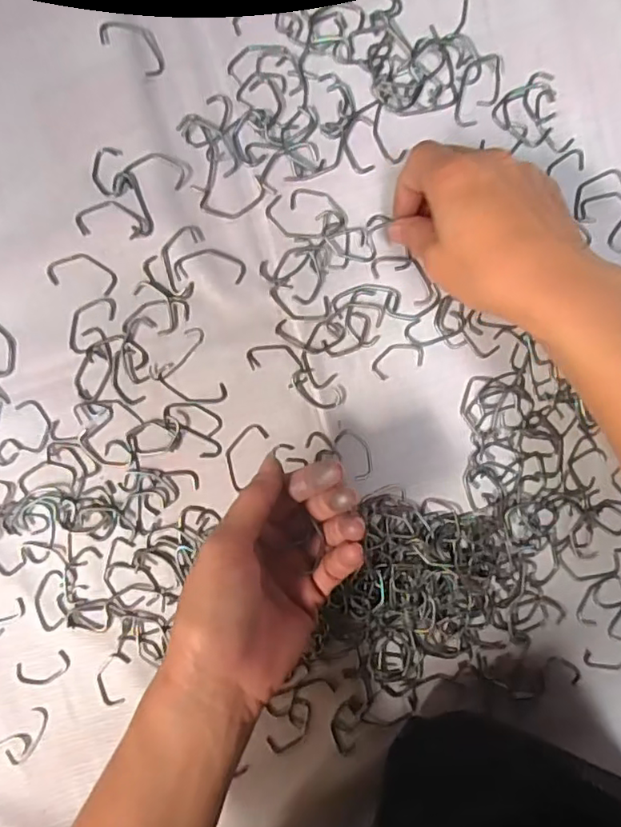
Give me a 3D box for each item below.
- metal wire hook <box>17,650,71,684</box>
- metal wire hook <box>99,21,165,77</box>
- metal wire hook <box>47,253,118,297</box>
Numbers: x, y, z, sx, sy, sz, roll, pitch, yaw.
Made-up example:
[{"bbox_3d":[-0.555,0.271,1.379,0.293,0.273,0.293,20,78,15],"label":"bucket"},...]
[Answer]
[{"bbox_3d":[-0.165,0.159,0.357,0.032,0.004,0.016,-17,94,-1],"label":"metal wire hook"},{"bbox_3d":[-0.102,-0.216,0.337,0.041,0.005,0.022,34,92,-3],"label":"metal wire hook"},{"bbox_3d":[-0.135,-0.084,0.343,0.040,0.004,0.021,12,93,-3],"label":"metal wire hook"}]

